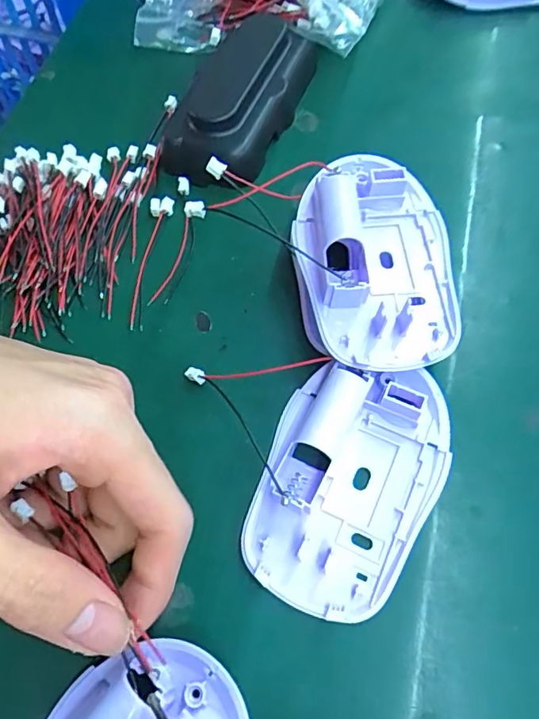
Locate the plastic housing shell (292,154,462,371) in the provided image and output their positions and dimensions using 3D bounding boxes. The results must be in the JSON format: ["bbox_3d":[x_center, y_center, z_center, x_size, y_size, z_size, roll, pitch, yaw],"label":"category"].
[{"bbox_3d":[0.043,-0.039,0.207,0.061,0.036,0.091,-1,65,1],"label":"plastic housing shell"}]

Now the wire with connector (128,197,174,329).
[{"bbox_3d":[-0.056,-0.045,0.233,0.011,0.007,0.068,7,66,5],"label":"wire with connector"}]

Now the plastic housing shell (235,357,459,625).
[{"bbox_3d":[0.029,0.042,0.181,0.060,0.017,0.089,20,68,11],"label":"plastic housing shell"}]

